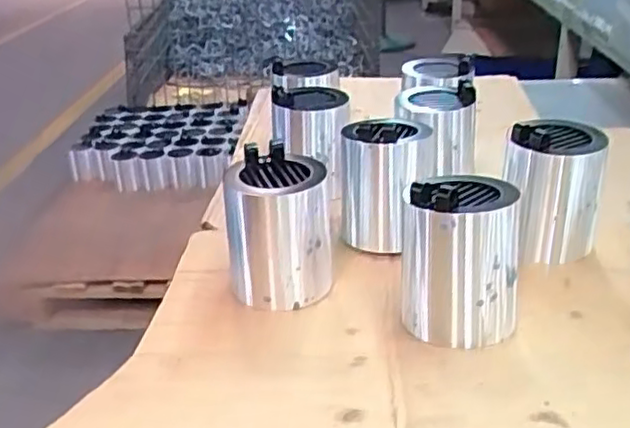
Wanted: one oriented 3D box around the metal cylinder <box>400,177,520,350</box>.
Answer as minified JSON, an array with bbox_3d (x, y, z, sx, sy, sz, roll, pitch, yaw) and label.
[{"bbox_3d":[0.112,0.032,0.519,0.085,0.123,0.085,6,28,15],"label":"metal cylinder"}]

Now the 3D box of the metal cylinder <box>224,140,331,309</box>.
[{"bbox_3d":[-0.033,0.014,0.585,0.087,0.112,0.084,-8,28,-12],"label":"metal cylinder"}]

